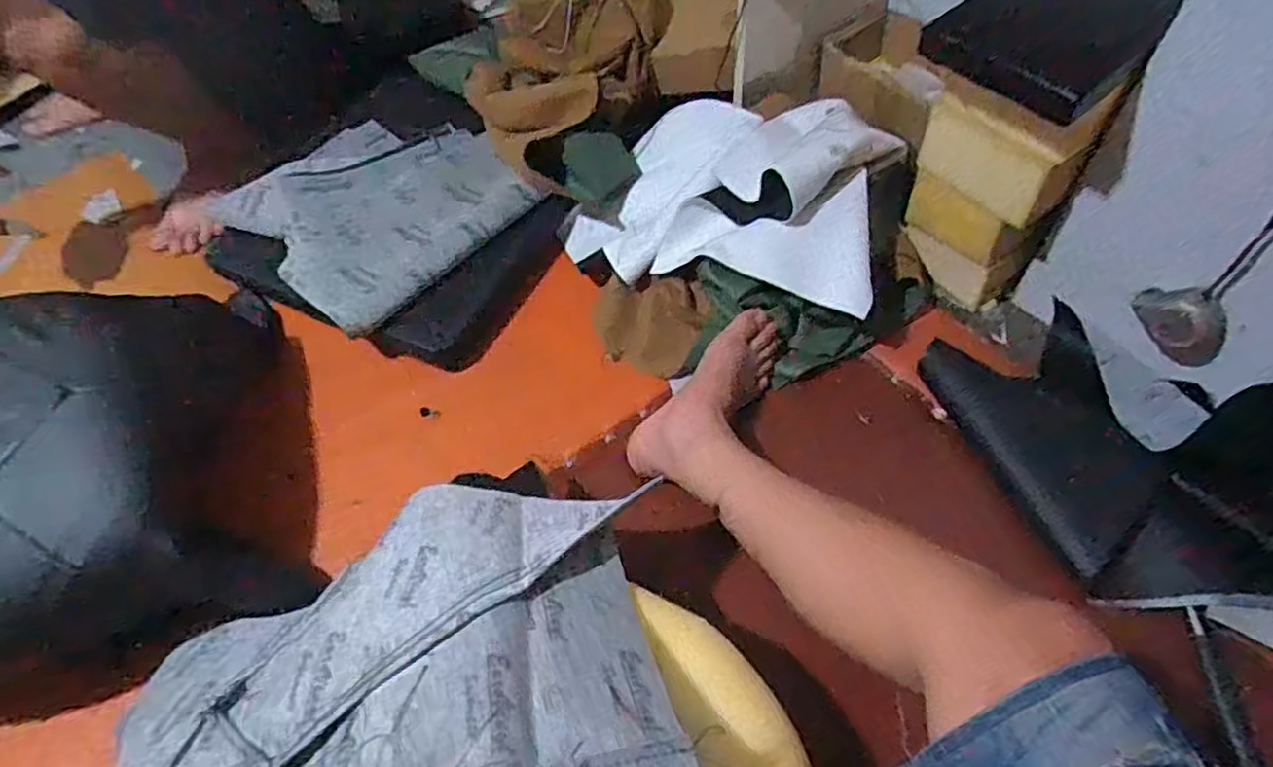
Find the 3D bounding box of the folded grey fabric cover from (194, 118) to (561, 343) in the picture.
[{"bbox_3d":[-0.368,-0.265,1.008,0.345,0.035,0.367,-39,65,-23],"label":"folded grey fabric cover"}]

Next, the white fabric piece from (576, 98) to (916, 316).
[{"bbox_3d":[0.119,-0.246,0.923,0.413,0.203,0.250,19,60,14],"label":"white fabric piece"}]

